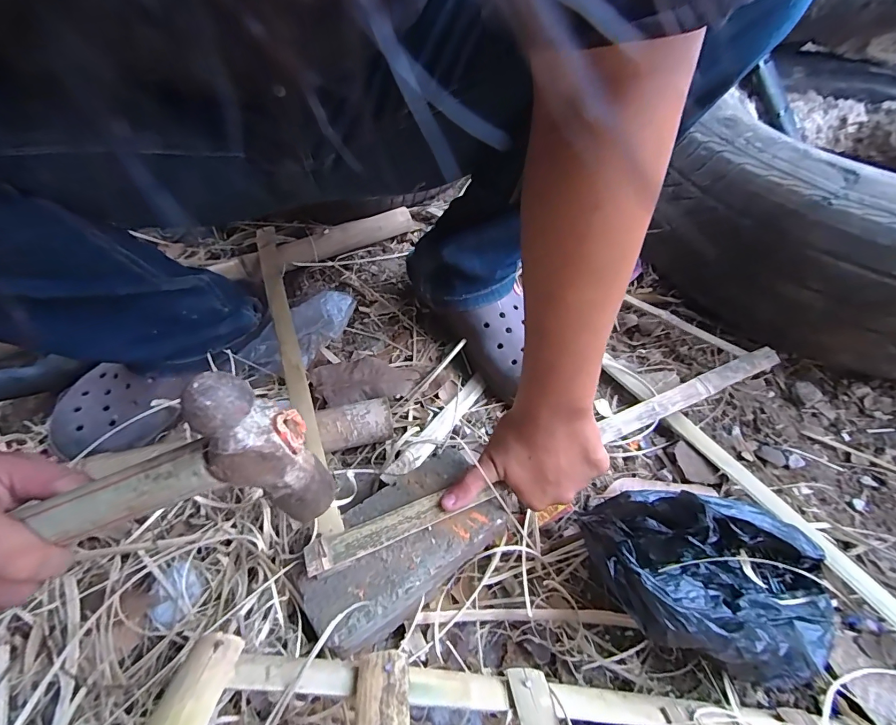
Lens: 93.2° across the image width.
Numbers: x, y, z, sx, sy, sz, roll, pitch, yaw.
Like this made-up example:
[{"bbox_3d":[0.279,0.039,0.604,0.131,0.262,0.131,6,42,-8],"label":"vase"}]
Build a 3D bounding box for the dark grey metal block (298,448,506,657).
[{"bbox_3d":[-0.040,0.154,0.359,0.162,0.053,0.088,-29,59,-22],"label":"dark grey metal block"}]

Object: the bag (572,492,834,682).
[{"bbox_3d":[0.215,0.166,0.330,0.208,0.101,0.131,-1,53,-2],"label":"bag"}]

